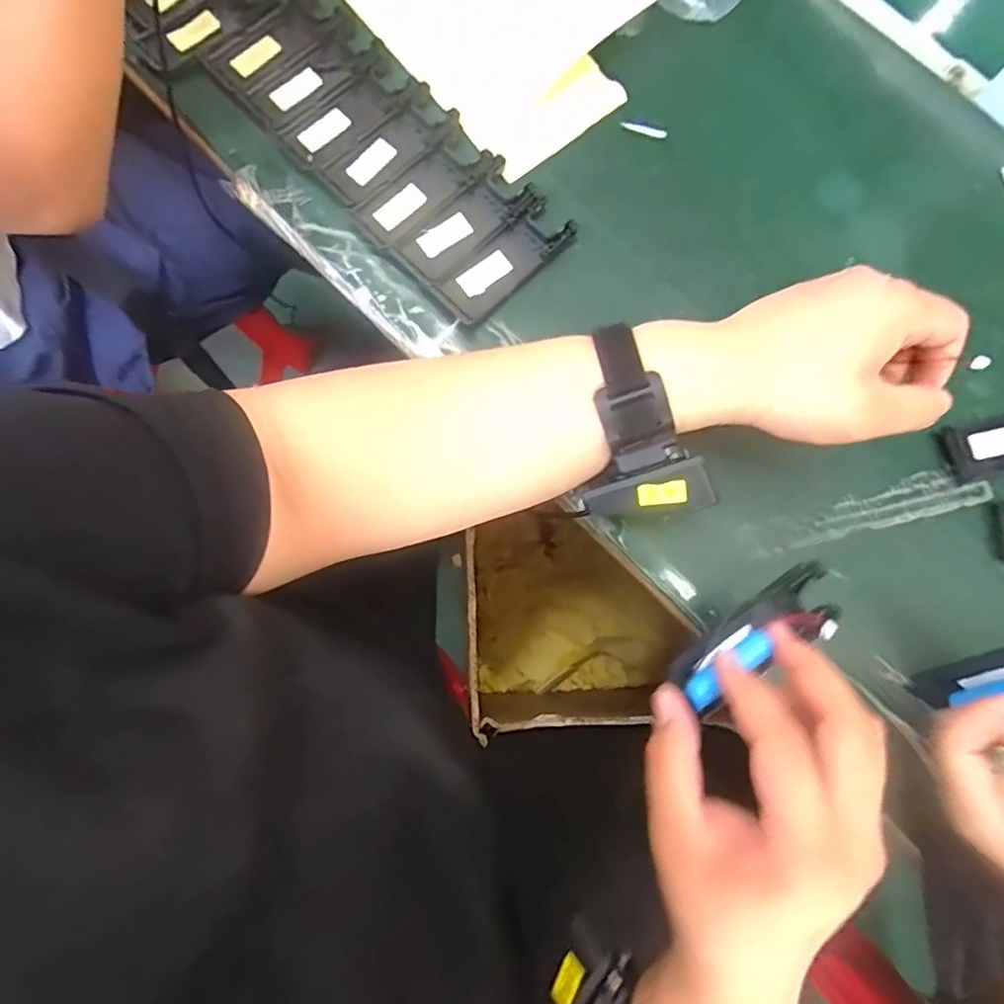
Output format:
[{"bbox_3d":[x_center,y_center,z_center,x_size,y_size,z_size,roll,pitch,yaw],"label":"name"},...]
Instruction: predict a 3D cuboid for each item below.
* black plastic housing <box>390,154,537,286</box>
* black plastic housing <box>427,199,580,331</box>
[{"bbox_3d":[-0.026,-0.186,0.401,0.097,0.013,0.041,-42,83,-8],"label":"black plastic housing"},{"bbox_3d":[0.000,-0.159,0.396,0.099,0.014,0.042,-42,83,-8],"label":"black plastic housing"}]

